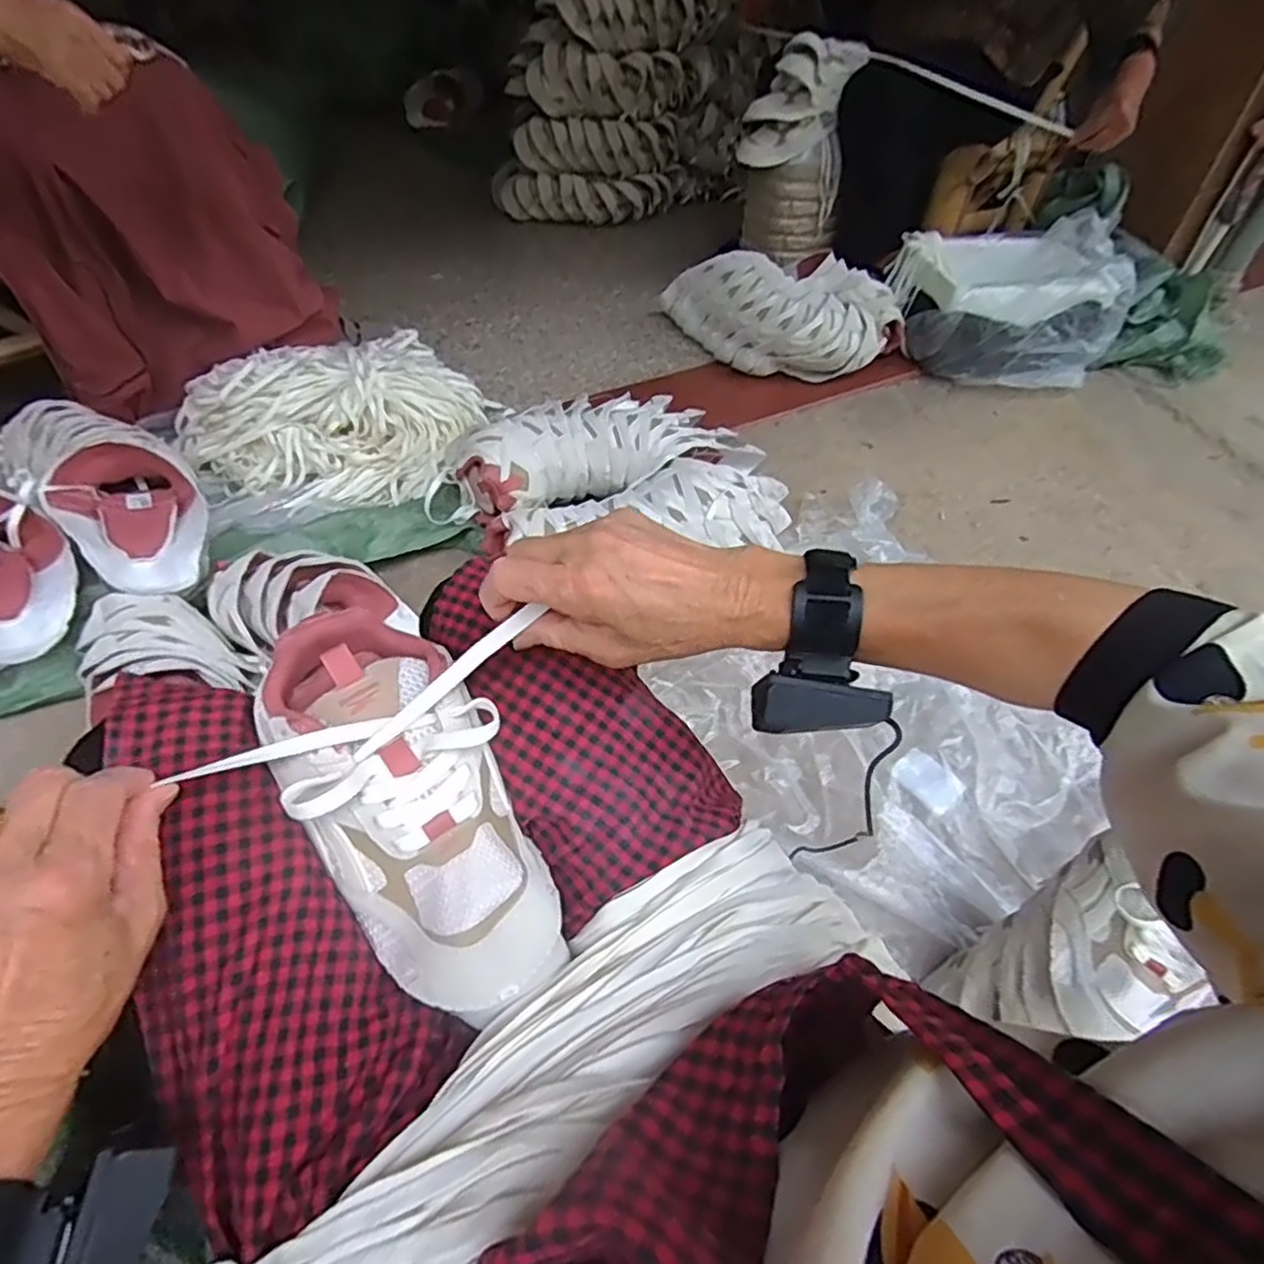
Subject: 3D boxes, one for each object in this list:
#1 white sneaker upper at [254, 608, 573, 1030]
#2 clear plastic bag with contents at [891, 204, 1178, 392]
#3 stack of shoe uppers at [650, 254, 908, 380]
[{"bbox_3d":[-0.119,0.088,0.377,0.103,0.057,0.229,-27,75,-25],"label":"white sneaker upper"},{"bbox_3d":[0.779,-0.680,1.449,0.454,0.243,0.418,28,52,20],"label":"clear plastic bag with contents"},{"bbox_3d":[0.295,-0.620,1.389,0.463,0.181,0.252,8,48,4],"label":"stack of shoe uppers"}]

